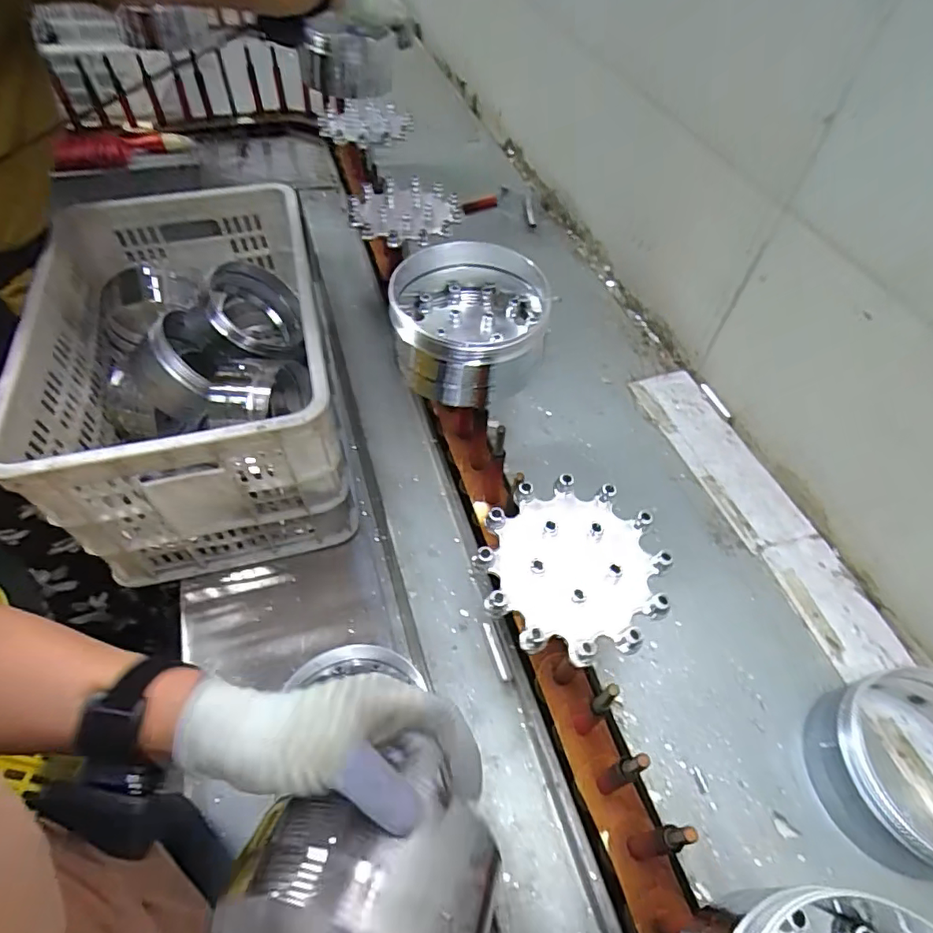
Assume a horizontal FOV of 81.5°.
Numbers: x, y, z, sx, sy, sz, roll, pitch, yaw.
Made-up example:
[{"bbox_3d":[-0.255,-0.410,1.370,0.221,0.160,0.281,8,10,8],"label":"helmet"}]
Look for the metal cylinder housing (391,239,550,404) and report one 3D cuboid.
[{"bbox_3d":[0.003,-0.148,0.555,0.150,0.077,0.159,0,51,-2],"label":"metal cylinder housing"}]

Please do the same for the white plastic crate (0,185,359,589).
[{"bbox_3d":[-0.409,-0.146,0.822,0.374,0.269,0.554,-11,52,-11],"label":"white plastic crate"}]

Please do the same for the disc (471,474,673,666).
[{"bbox_3d":[0.083,0.076,0.420,0.140,0.020,0.135,1,51,-1],"label":"disc"}]

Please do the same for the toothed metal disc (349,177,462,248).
[{"bbox_3d":[-0.082,-0.334,0.712,0.142,0.028,0.135,-1,51,-3],"label":"toothed metal disc"}]

